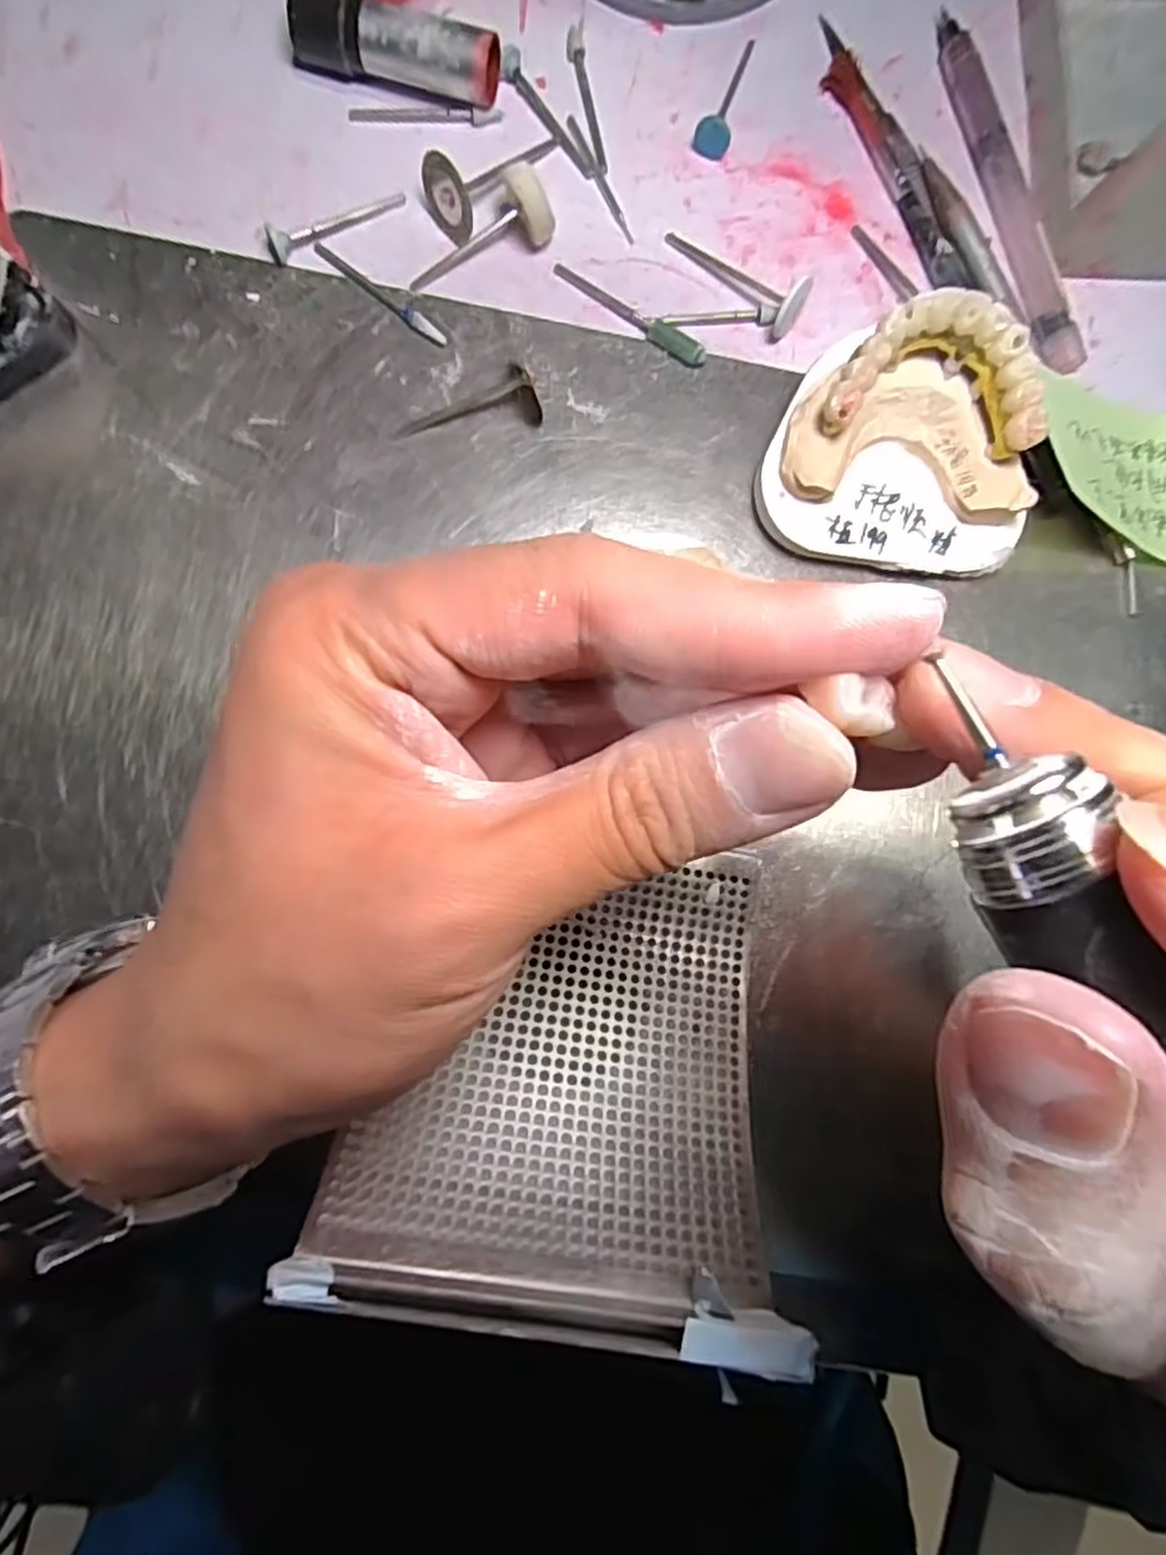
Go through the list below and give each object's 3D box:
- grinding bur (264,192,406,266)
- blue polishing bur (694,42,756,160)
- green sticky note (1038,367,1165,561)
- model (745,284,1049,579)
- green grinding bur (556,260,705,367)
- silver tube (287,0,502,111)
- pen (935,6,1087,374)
[{"bbox_3d":[-0.074,-0.167,0.216,0.043,0.006,0.007,-30,89,-5],"label":"grinding bur"},{"bbox_3d":[0.045,-0.214,0.226,0.011,0.008,0.040,18,86,-3],"label":"blue polishing bur"},{"bbox_3d":[0.168,-0.097,0.220,0.063,0.024,0.050,9,86,-3],"label":"green sticky note"},{"bbox_3d":[0.092,-0.094,0.206,0.075,0.037,0.060,4,86,-4],"label":"model"},{"bbox_3d":[0.015,-0.143,0.221,0.053,0.006,0.006,36,85,-1],"label":"green grinding bur"},{"bbox_3d":[-0.056,-0.213,0.213,0.059,0.019,0.017,11,86,-3],"label":"silver tube"},{"bbox_3d":[0.134,-0.184,0.228,0.010,0.007,0.116,-18,88,-5],"label":"pen"}]

